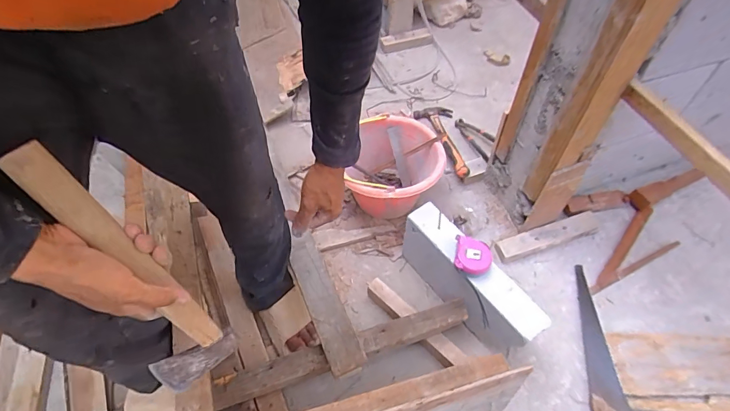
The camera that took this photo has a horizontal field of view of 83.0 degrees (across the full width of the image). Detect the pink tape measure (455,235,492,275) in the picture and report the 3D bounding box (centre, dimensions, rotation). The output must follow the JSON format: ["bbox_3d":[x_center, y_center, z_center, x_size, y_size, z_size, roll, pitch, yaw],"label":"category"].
[{"bbox_3d":[0.231,0.112,0.896,0.082,0.039,0.082,-1,56,1],"label":"pink tape measure"}]

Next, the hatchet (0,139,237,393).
[{"bbox_3d":[-0.246,0.078,0.432,0.088,0.312,0.022,-32,31,-17],"label":"hatchet"}]

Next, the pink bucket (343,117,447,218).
[{"bbox_3d":[0.089,-0.091,1.185,0.247,0.196,0.264,-2,56,2],"label":"pink bucket"}]

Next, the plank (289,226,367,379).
[{"bbox_3d":[-0.097,0.201,0.905,0.072,0.036,0.341,-21,58,-12],"label":"plank"}]

